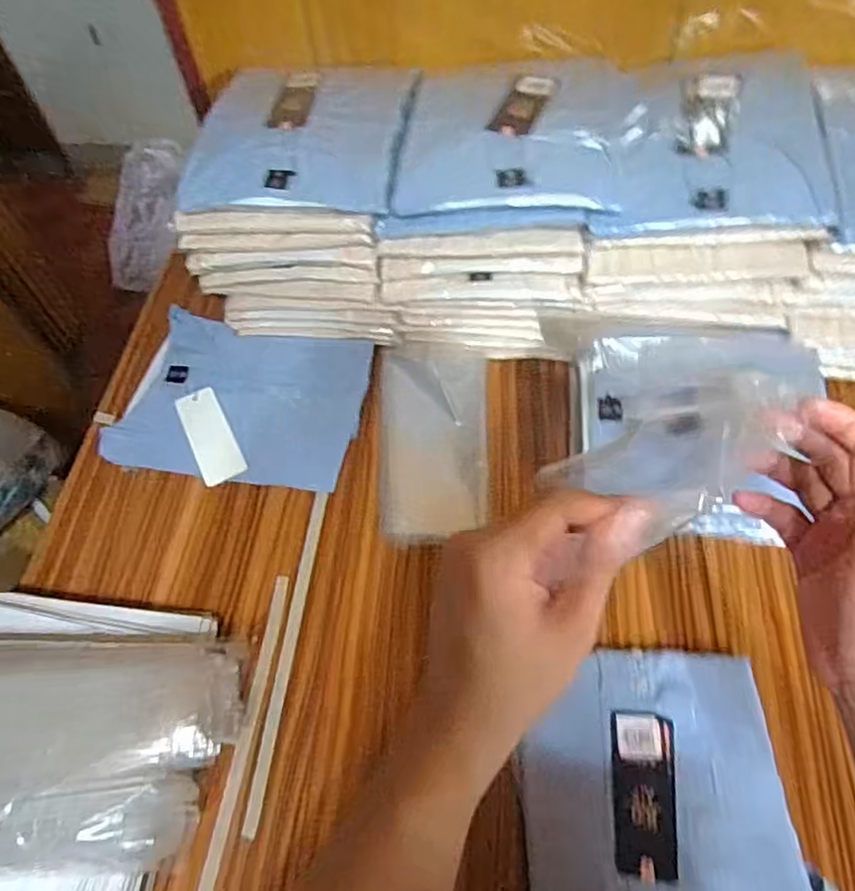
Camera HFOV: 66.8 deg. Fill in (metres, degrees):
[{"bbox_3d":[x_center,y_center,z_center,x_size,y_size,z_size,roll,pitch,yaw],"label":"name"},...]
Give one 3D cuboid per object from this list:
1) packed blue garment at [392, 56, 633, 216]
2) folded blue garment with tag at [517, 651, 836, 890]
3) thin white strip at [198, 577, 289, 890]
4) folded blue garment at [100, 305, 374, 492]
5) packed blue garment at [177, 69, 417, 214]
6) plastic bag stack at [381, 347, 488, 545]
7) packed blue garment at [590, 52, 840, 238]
[{"bbox_3d":[0.087,-0.326,0.660,0.212,0.032,0.235,6,59,6],"label":"packed blue garment"},{"bbox_3d":[0.193,0.299,0.523,0.230,0.035,0.255,-1,59,2],"label":"folded blue garment with tag"},{"bbox_3d":[-0.166,0.269,0.576,0.015,0.004,0.314,5,59,6],"label":"thin white strip"},{"bbox_3d":[-0.208,-0.054,0.751,0.259,0.018,0.207,12,62,4],"label":"folded blue garment"},{"bbox_3d":[-0.132,-0.330,0.680,0.212,0.033,0.207,4,59,5],"label":"packed blue garment"},{"bbox_3d":[0.007,-0.008,0.723,0.118,0.026,0.230,-1,59,2],"label":"plastic bag stack"},{"bbox_3d":[0.276,-0.300,0.639,0.205,0.050,0.213,4,59,5],"label":"packed blue garment"}]

